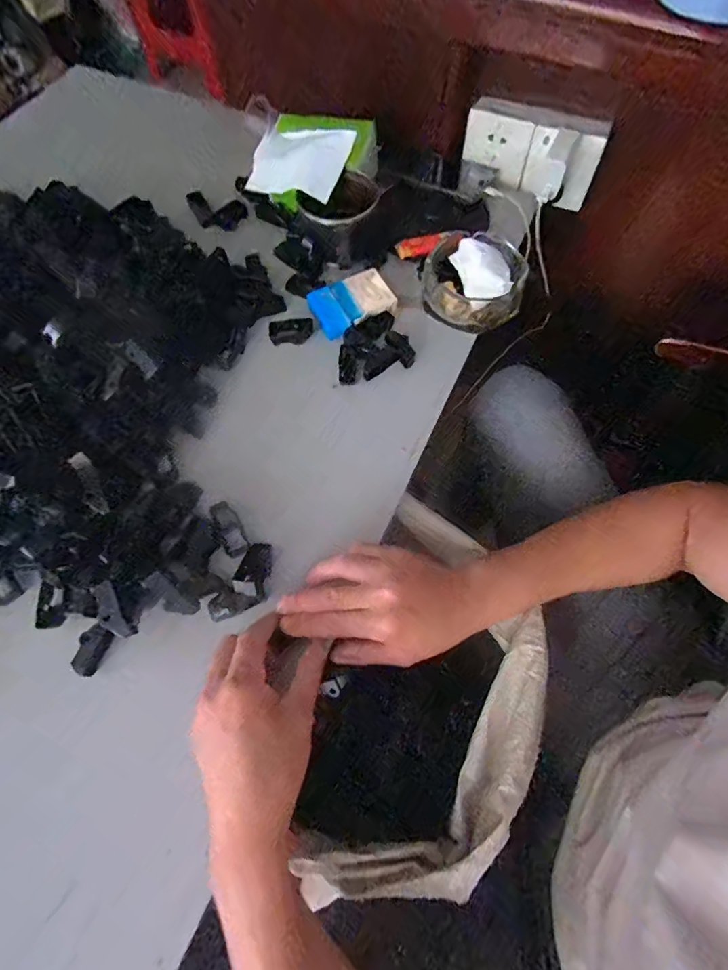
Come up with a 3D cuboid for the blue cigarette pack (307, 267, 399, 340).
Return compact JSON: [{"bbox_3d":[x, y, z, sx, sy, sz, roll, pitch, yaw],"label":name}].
[{"bbox_3d":[-0.012,-0.211,0.517,0.090,0.018,0.060,-24,68,-9],"label":"blue cigarette pack"}]

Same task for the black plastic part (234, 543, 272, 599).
[{"bbox_3d":[-0.099,0.075,0.409,0.027,0.013,0.049,6,67,4],"label":"black plastic part"}]

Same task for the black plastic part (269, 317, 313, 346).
[{"bbox_3d":[-0.082,-0.173,0.509,0.049,0.007,0.030,-6,66,-2],"label":"black plastic part"}]

